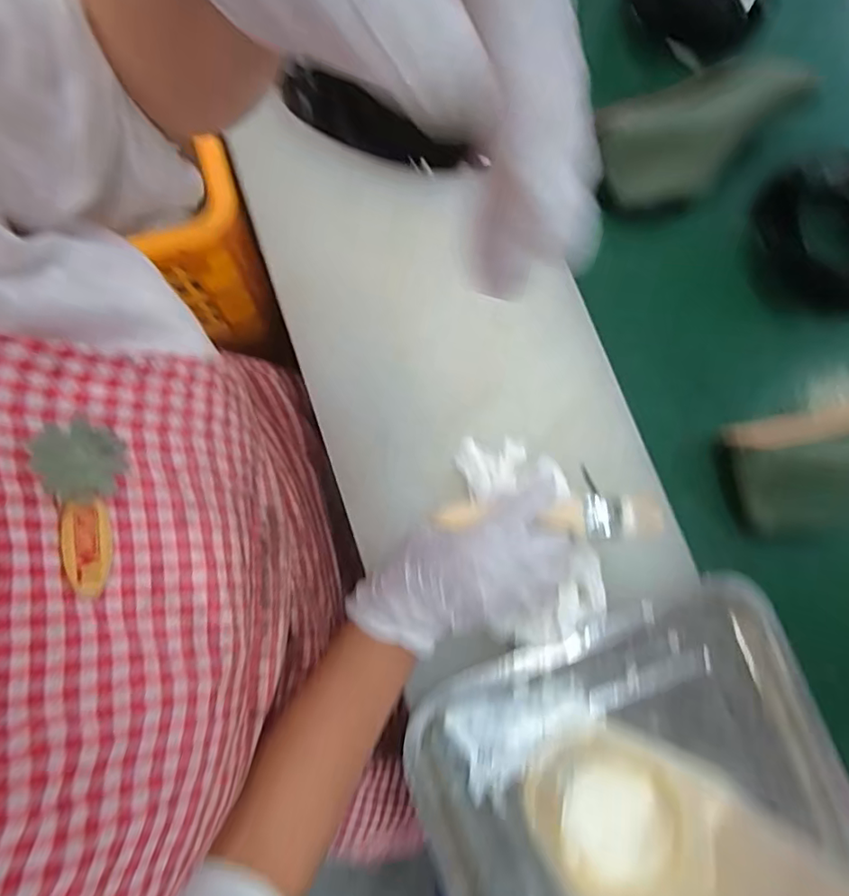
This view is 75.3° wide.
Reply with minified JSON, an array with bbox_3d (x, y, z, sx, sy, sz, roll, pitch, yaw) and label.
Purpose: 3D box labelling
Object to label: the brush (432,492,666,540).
[{"bbox_3d":[0.082,0.044,0.366,0.145,0.012,0.028,2,79,4],"label":"brush"}]

